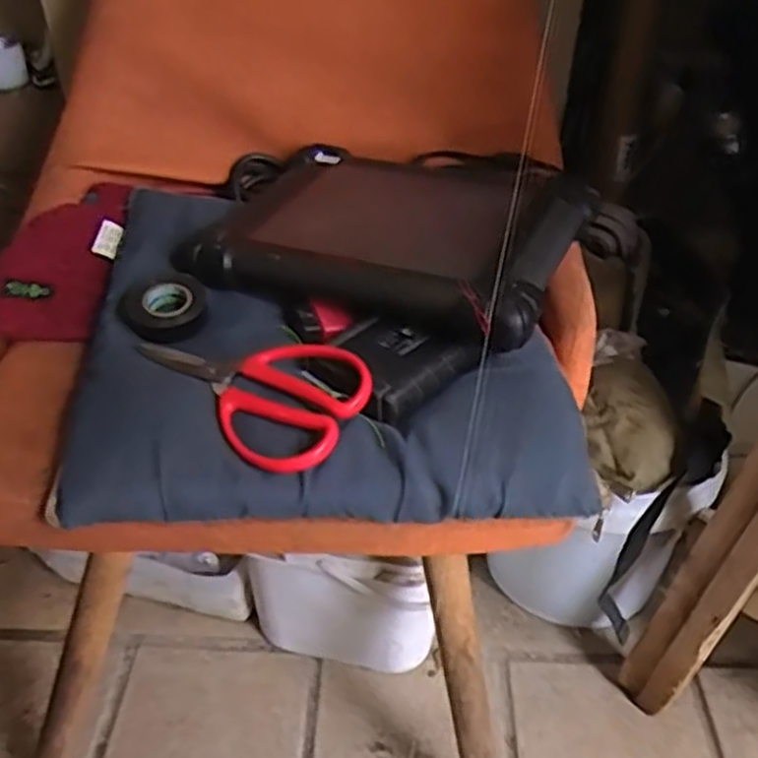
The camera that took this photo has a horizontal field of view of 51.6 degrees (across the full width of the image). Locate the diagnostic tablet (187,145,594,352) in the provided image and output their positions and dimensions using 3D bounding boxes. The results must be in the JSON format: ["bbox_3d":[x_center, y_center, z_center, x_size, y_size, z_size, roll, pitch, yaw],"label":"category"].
[{"bbox_3d":[0.012,-0.124,0.664,0.295,0.068,0.230,17,40,18],"label":"diagnostic tablet"}]

